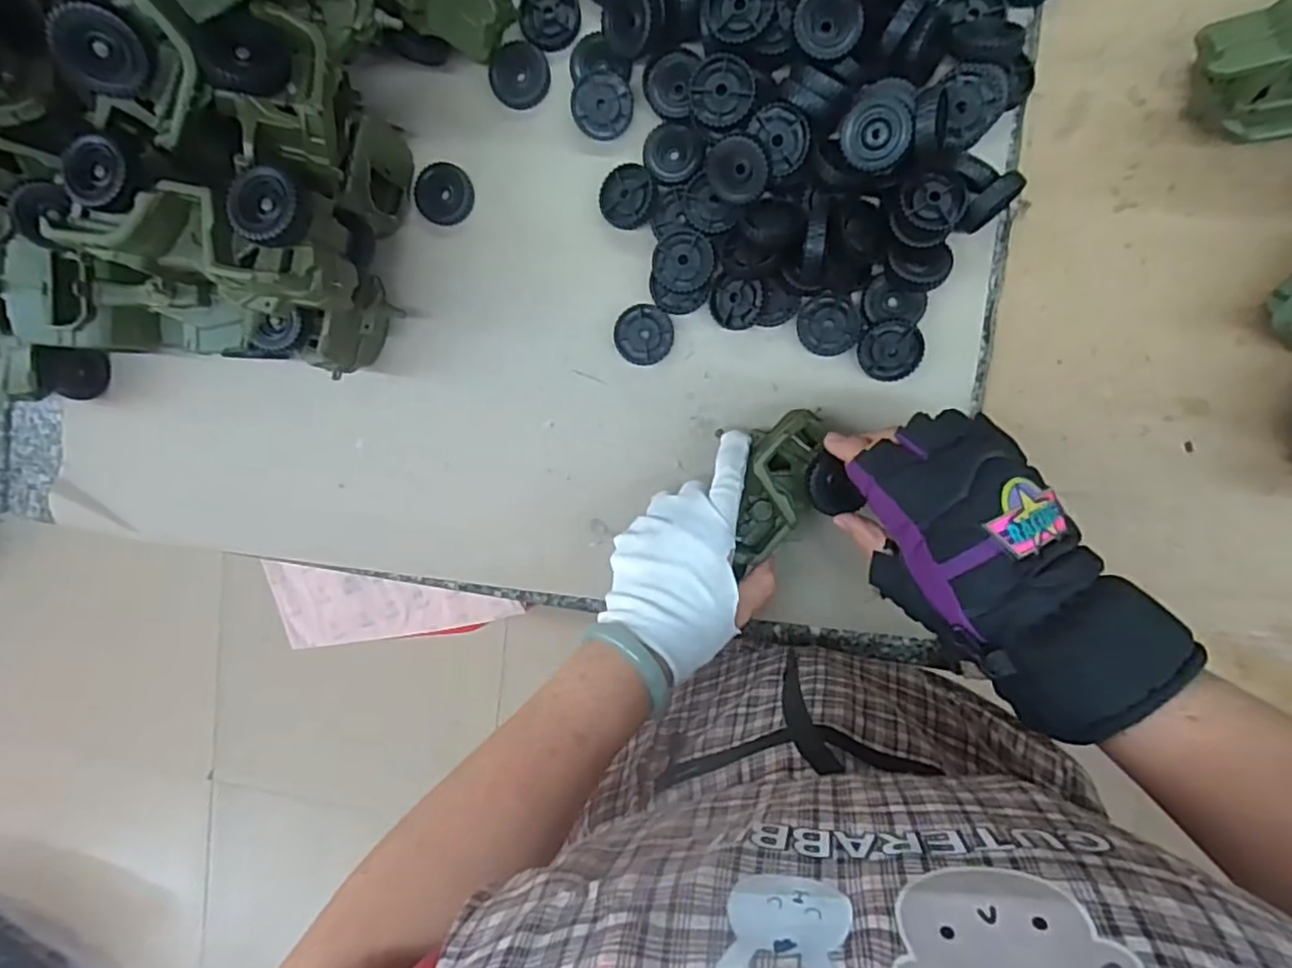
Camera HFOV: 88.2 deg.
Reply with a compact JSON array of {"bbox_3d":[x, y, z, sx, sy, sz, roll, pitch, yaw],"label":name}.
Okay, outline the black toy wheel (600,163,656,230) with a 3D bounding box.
[{"bbox_3d":[-0.013,-0.210,0.486,0.044,0.010,0.044,2,96,19],"label":"black toy wheel"}]

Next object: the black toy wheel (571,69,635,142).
[{"bbox_3d":[-0.032,-0.275,0.485,0.043,0.009,0.043,1,118,2],"label":"black toy wheel"}]

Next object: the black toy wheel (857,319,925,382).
[{"bbox_3d":[0.174,-0.095,0.476,0.043,0.015,0.040,1,96,7],"label":"black toy wheel"}]

